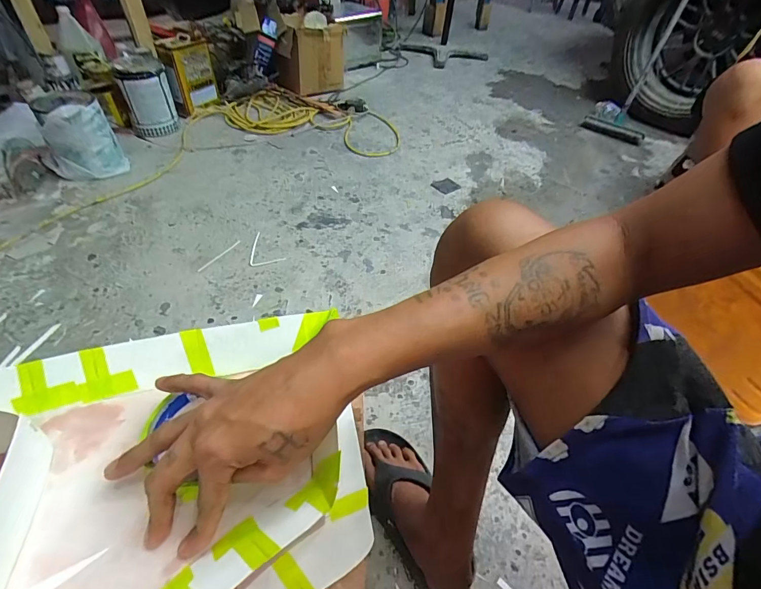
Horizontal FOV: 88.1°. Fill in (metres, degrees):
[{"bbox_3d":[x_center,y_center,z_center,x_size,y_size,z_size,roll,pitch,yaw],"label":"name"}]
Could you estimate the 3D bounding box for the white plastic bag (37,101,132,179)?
[{"bbox_3d":[-0.900,-0.459,1.169,0.202,0.206,0.146,-29,55,-28],"label":"white plastic bag"}]

